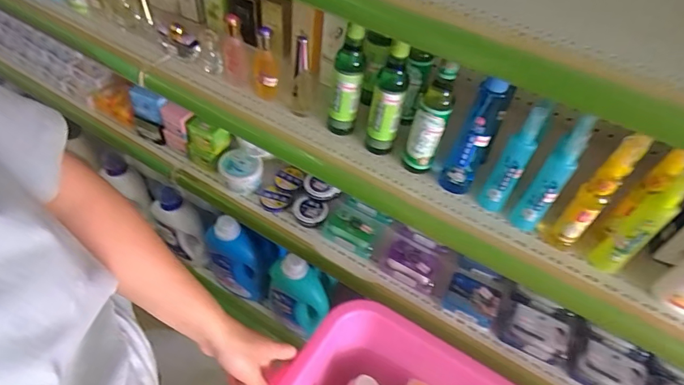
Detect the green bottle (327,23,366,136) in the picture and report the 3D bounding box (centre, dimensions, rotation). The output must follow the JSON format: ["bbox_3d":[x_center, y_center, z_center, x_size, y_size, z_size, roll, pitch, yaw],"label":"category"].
[{"bbox_3d":[0.007,-0.174,0.675,0.053,0.186,0.043,6,50,-1],"label":"green bottle"}]

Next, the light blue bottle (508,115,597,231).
[{"bbox_3d":[0.285,-0.020,0.579,0.039,0.181,0.050,34,55,21],"label":"light blue bottle"}]

